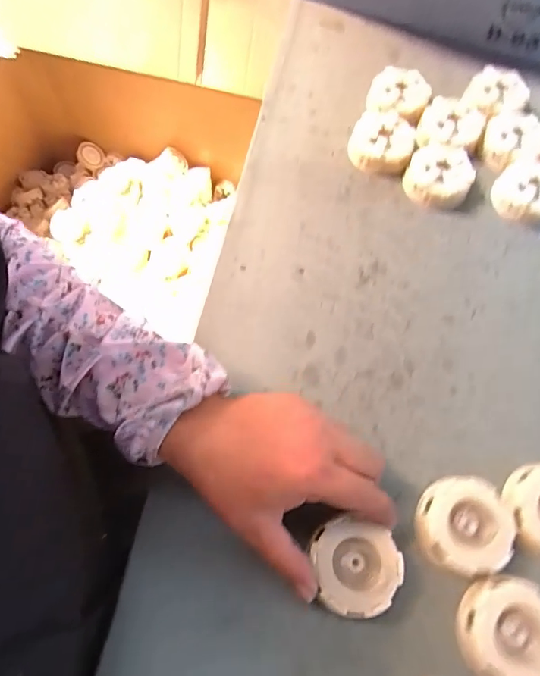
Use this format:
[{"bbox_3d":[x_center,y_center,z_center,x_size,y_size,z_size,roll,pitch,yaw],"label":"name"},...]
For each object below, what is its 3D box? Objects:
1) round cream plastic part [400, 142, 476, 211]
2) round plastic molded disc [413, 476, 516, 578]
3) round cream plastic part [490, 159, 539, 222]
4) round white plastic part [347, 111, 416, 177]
[{"bbox_3d":[0.166,-0.160,0.456,0.062,0.024,0.059,1,65,-2],"label":"round cream plastic part"},{"bbox_3d":[0.134,0.130,0.322,0.065,0.023,0.062,1,65,-2],"label":"round plastic molded disc"},{"bbox_3d":[0.256,-0.146,0.454,0.062,0.021,0.072,42,70,15],"label":"round cream plastic part"},{"bbox_3d":[0.113,-0.197,0.469,0.061,0.031,0.056,1,65,-2],"label":"round white plastic part"}]

